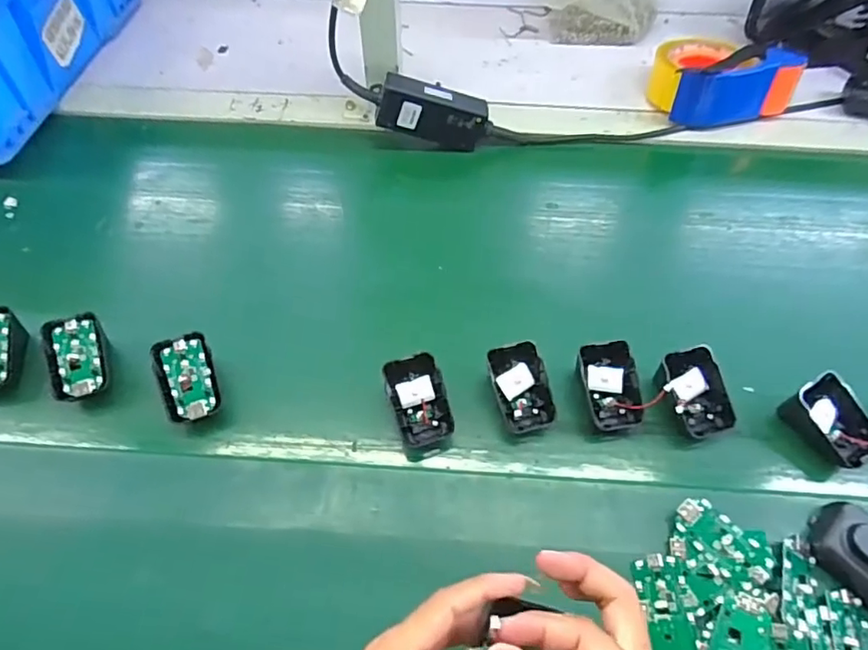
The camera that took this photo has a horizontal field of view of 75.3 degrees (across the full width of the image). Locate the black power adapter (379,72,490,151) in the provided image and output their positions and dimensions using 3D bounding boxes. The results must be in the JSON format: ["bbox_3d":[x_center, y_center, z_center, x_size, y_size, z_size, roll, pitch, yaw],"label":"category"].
[{"bbox_3d":[0.002,-0.228,0.608,0.119,0.056,0.026,11,56,-16],"label":"black power adapter"}]

